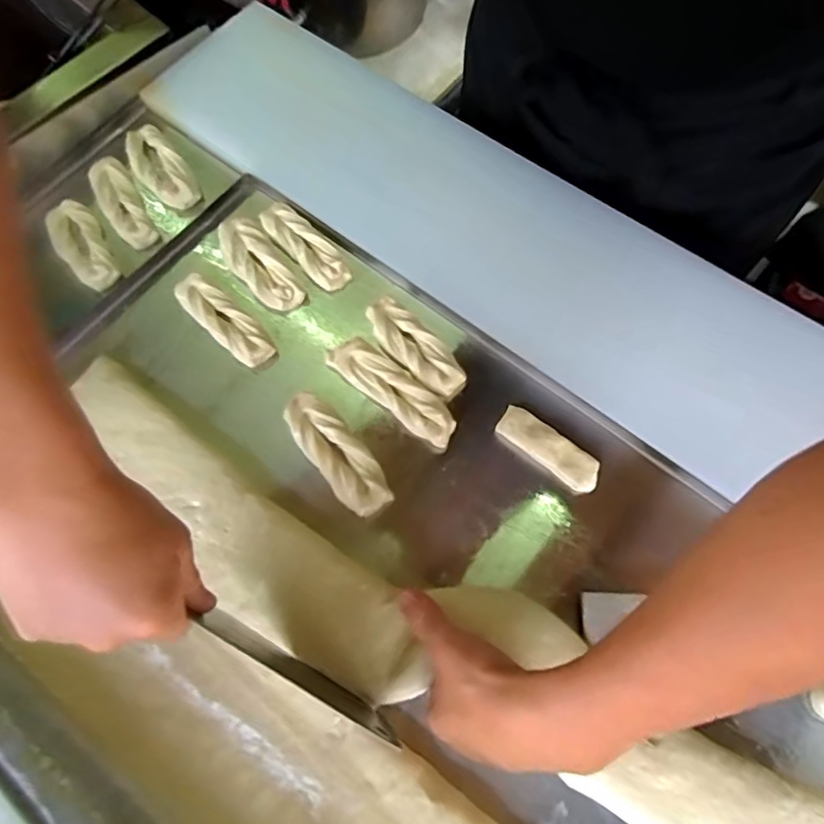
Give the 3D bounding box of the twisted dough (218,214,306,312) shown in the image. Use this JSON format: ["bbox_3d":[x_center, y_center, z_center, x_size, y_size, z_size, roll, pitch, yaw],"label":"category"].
[{"bbox_3d":[-0.154,-0.152,0.575,0.048,0.019,0.132,-42,74,-10],"label":"twisted dough"}]

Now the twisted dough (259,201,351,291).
[{"bbox_3d":[-0.107,-0.167,0.584,0.038,0.019,0.118,-42,74,-10],"label":"twisted dough"}]

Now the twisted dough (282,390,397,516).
[{"bbox_3d":[-0.064,0.033,0.498,0.041,0.016,0.124,-36,73,-8],"label":"twisted dough"}]

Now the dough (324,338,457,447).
[{"bbox_3d":[-0.015,-0.022,0.521,0.133,0.017,0.042,38,78,15],"label":"dough"}]

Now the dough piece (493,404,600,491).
[{"bbox_3d":[0.117,0.031,0.498,0.095,0.019,0.029,39,78,15],"label":"dough piece"}]

